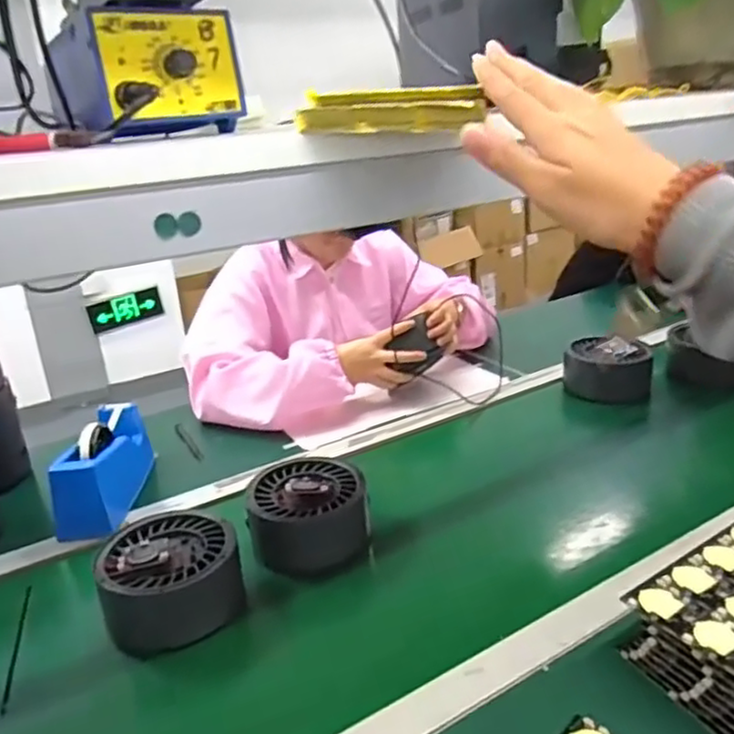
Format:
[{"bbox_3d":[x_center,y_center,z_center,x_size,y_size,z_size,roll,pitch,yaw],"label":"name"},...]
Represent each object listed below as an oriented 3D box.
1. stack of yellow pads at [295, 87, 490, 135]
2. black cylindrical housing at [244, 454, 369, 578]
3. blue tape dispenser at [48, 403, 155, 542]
[{"bbox_3d":[0.013,-0.146,0.378,0.103,0.022,0.026,1,22,15],"label":"stack of yellow pads"},{"bbox_3d":[-0.067,0.168,0.777,0.135,0.069,0.139,-4,21,2],"label":"black cylindrical housing"},{"bbox_3d":[-0.348,0.128,0.888,0.065,0.101,0.210,-5,21,-1],"label":"blue tape dispenser"}]

